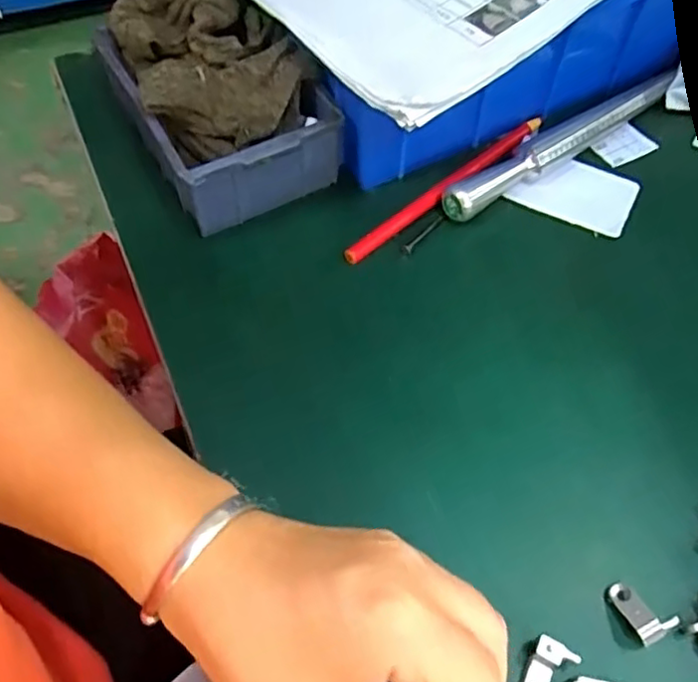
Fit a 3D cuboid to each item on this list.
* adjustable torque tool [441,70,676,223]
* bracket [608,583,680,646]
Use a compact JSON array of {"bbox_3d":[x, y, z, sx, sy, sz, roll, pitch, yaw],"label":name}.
[{"bbox_3d":[0.133,-0.124,0.398,0.189,0.016,0.019,-32,63,-20],"label":"adjustable torque tool"},{"bbox_3d":[0.120,0.110,0.266,0.017,0.013,0.024,-22,60,-14],"label":"bracket"}]

